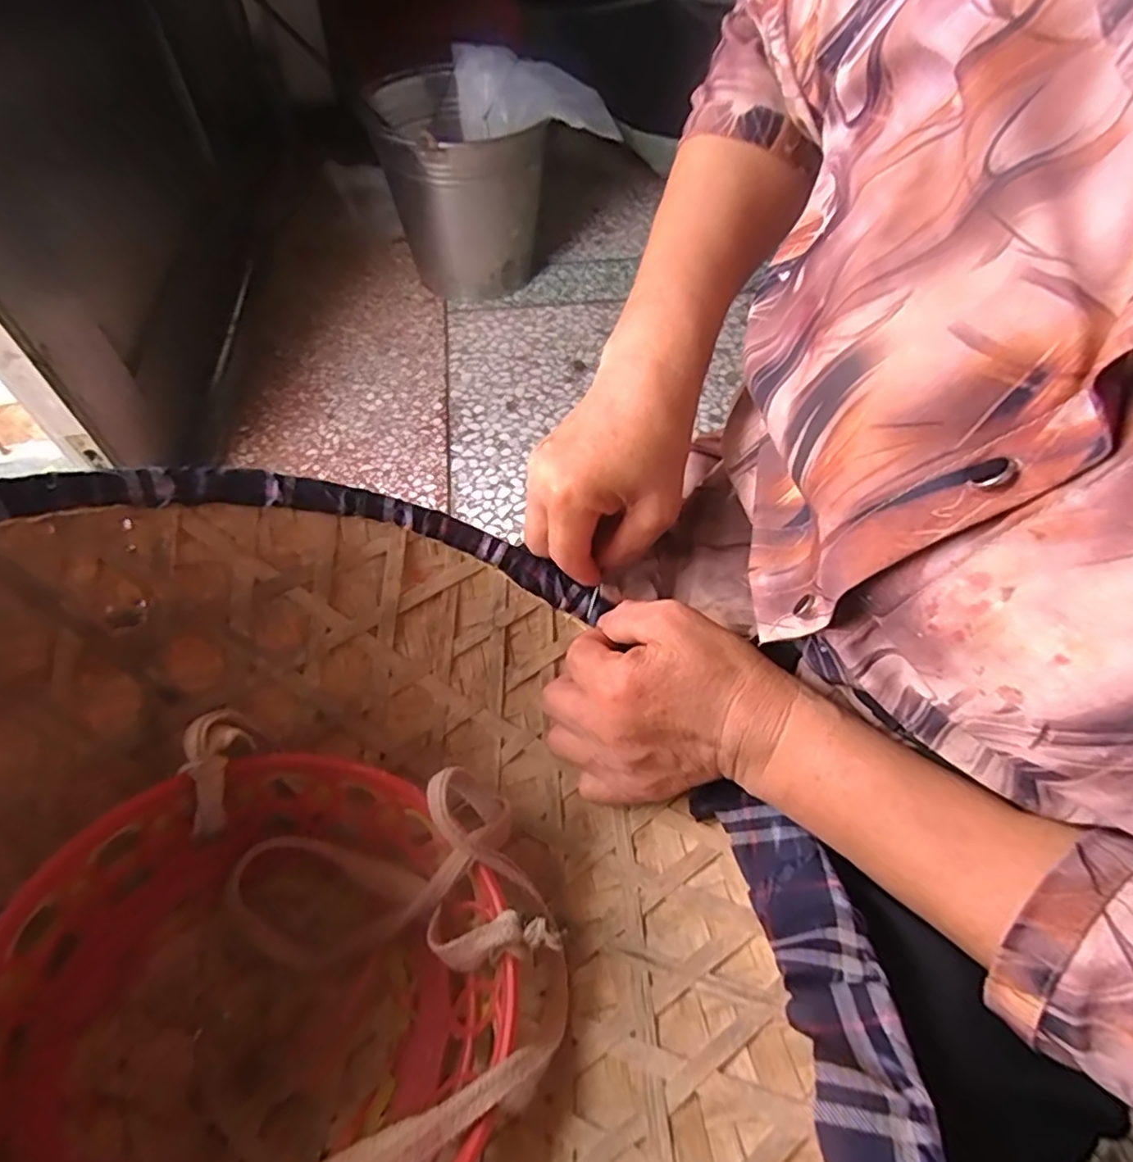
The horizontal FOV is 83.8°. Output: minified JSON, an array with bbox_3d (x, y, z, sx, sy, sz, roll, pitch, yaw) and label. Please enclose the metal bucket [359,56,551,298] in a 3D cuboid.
[{"bbox_3d":[-0.200,-0.686,1.148,0.243,0.339,0.264,-13,47,-19],"label":"metal bucket"}]

